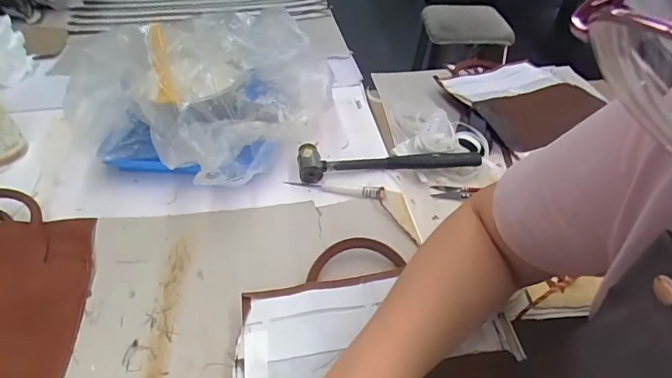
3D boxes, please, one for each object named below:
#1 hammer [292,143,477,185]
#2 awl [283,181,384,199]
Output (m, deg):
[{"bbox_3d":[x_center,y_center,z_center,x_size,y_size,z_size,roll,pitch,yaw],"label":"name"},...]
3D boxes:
[{"bbox_3d":[0.074,-0.043,0.588,0.244,0.032,0.045,-6,42,-7],"label":"hammer"},{"bbox_3d":[-0.003,-0.004,0.551,0.127,0.012,0.016,11,43,11],"label":"awl"}]

